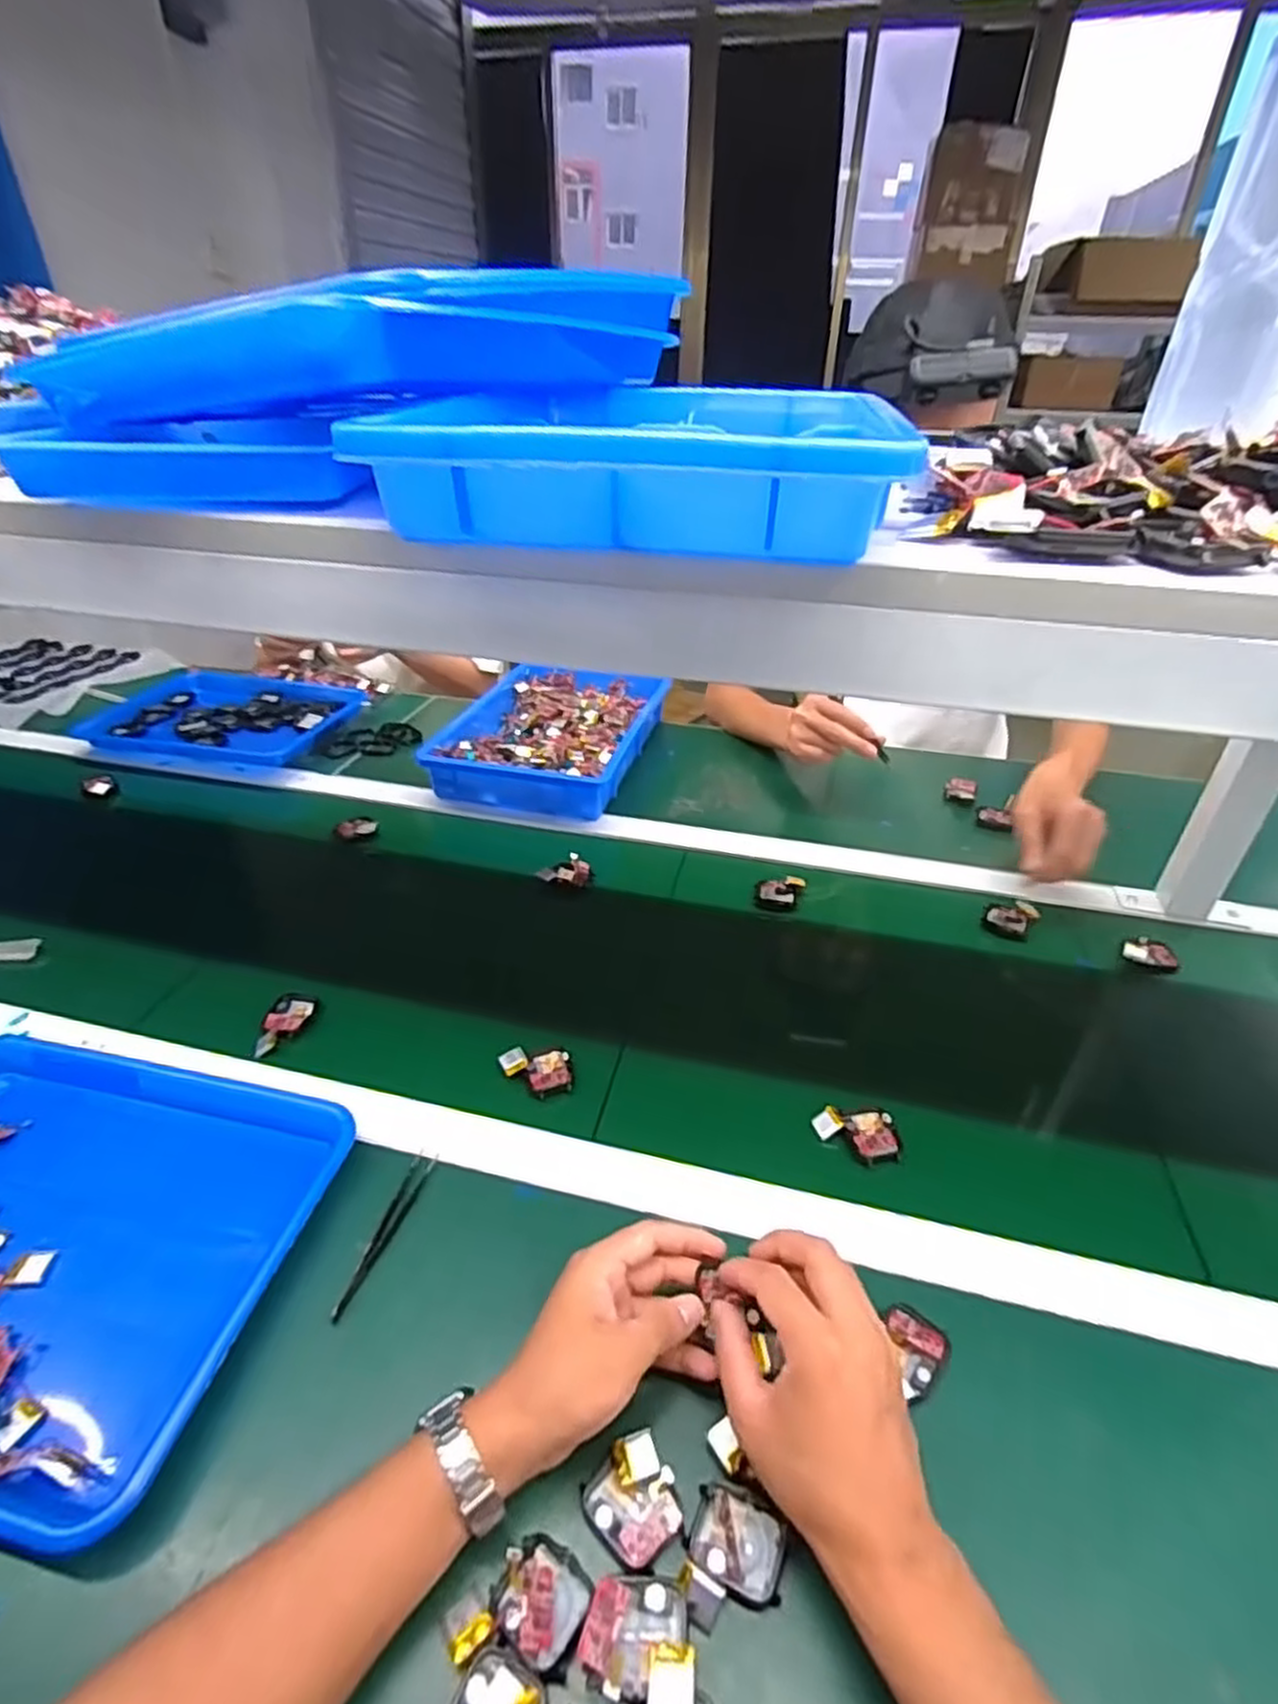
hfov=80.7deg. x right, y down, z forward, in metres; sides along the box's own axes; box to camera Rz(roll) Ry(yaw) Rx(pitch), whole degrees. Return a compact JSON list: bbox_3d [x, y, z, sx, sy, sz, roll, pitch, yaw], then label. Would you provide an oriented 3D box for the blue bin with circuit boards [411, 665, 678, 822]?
[{"bbox_3d":[-0.117,-0.171,1.065,0.260,0.059,0.353,9,36,12],"label":"blue bin with circuit boards"}]

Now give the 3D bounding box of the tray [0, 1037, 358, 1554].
[{"bbox_3d":[-0.406,0.246,0.488,0.376,0.039,0.254,9,36,11],"label":"tray"}]

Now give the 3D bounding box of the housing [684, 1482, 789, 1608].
[{"bbox_3d":[0.049,0.335,0.366,0.045,0.014,0.038,16,38,19],"label":"housing"}]

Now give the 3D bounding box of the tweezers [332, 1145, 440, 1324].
[{"bbox_3d":[-0.167,0.251,0.500,0.013,0.010,0.114,10,36,12],"label":"tweezers"}]

